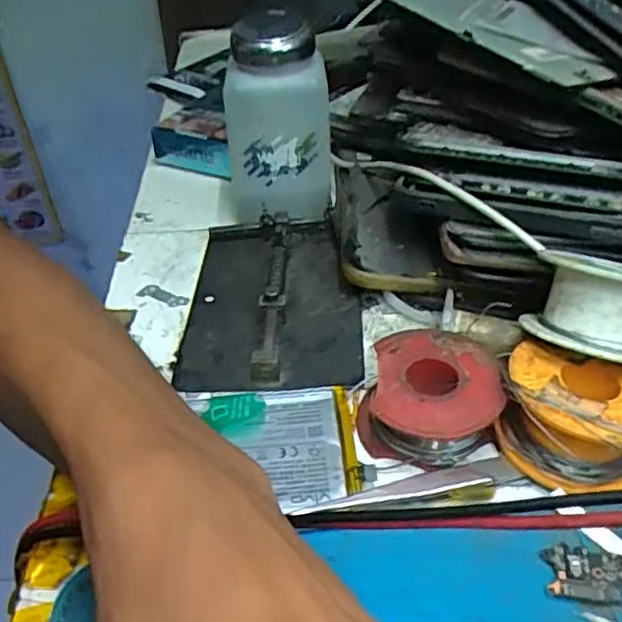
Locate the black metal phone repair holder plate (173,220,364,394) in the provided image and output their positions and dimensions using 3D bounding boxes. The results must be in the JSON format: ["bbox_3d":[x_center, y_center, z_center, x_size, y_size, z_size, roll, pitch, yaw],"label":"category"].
[{"bbox_3d":[-0.017,-0.007,0.305,0.077,0.014,0.115,-1,40,2],"label":"black metal phone repair holder plate"}]

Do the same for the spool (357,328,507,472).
[{"bbox_3d":[0.043,0.030,0.242,0.048,0.024,0.049,-1,40,1],"label":"spool"}]

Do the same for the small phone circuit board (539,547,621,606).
[{"bbox_3d":[0.091,0.080,0.199,0.038,0.004,0.016,1,40,4],"label":"small phone circuit board"}]

